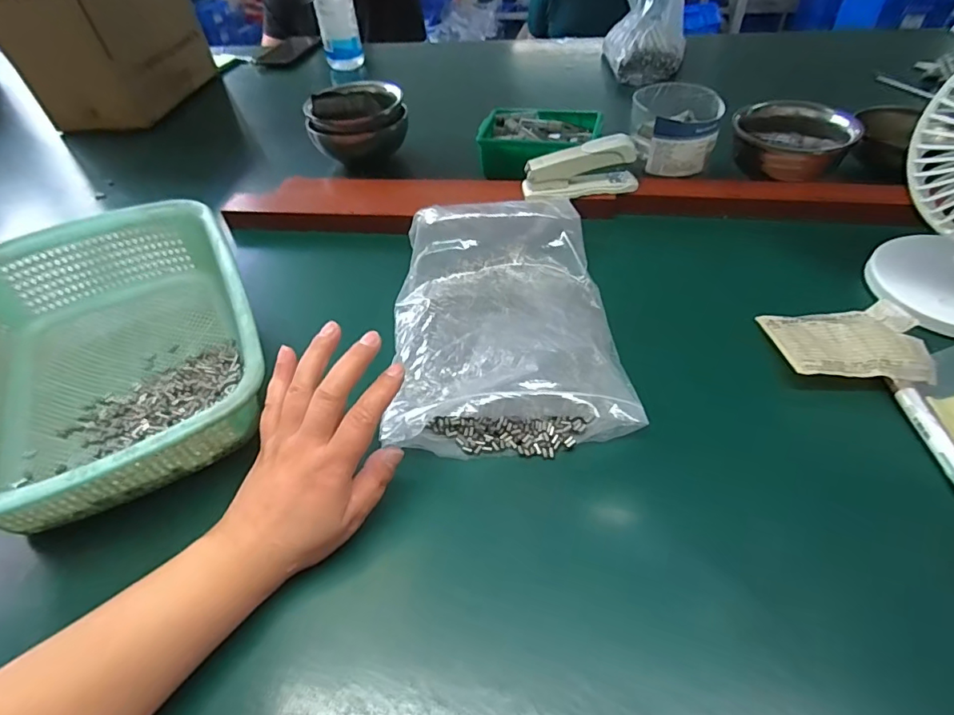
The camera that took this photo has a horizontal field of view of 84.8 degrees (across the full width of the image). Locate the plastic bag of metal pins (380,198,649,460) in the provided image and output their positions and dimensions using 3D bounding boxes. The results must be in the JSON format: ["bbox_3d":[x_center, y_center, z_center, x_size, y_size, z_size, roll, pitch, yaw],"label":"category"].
[{"bbox_3d":[0.020,-0.039,0.441,0.185,0.061,0.240,-4,47,1],"label":"plastic bag of metal pins"}]

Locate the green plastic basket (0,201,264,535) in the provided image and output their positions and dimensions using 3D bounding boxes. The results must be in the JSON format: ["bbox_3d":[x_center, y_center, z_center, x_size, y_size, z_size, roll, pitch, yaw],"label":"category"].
[{"bbox_3d":[-0.293,-0.001,0.423,0.219,0.086,0.299,-24,50,-17],"label":"green plastic basket"}]

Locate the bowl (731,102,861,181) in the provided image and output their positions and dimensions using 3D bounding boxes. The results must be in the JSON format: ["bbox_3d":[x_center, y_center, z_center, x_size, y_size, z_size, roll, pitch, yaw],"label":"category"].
[{"bbox_3d":[0.355,-0.248,0.594,0.118,0.048,0.118,-2,47,2],"label":"bowl"}]

